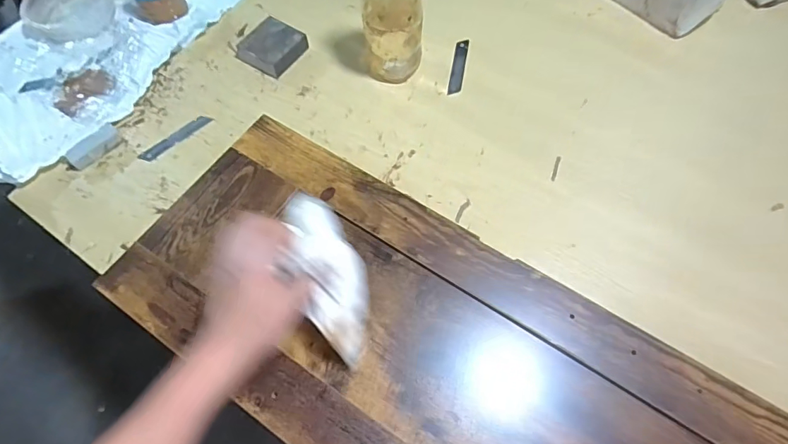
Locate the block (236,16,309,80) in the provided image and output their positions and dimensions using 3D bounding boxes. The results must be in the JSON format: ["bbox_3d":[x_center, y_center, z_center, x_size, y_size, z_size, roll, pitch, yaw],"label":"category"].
[{"bbox_3d":[-0.172,-0.243,0.653,0.080,0.025,0.077,32,67,15],"label":"block"}]

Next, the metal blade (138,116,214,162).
[{"bbox_3d":[-0.281,-0.108,0.606,0.099,0.004,0.019,-39,69,-16],"label":"metal blade"}]

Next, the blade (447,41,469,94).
[{"bbox_3d":[0.089,-0.212,0.645,0.018,0.004,0.097,12,65,1],"label":"blade"}]

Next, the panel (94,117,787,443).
[{"bbox_3d":[0.098,0.159,0.441,0.789,0.021,0.279,32,67,16],"label":"panel"}]

